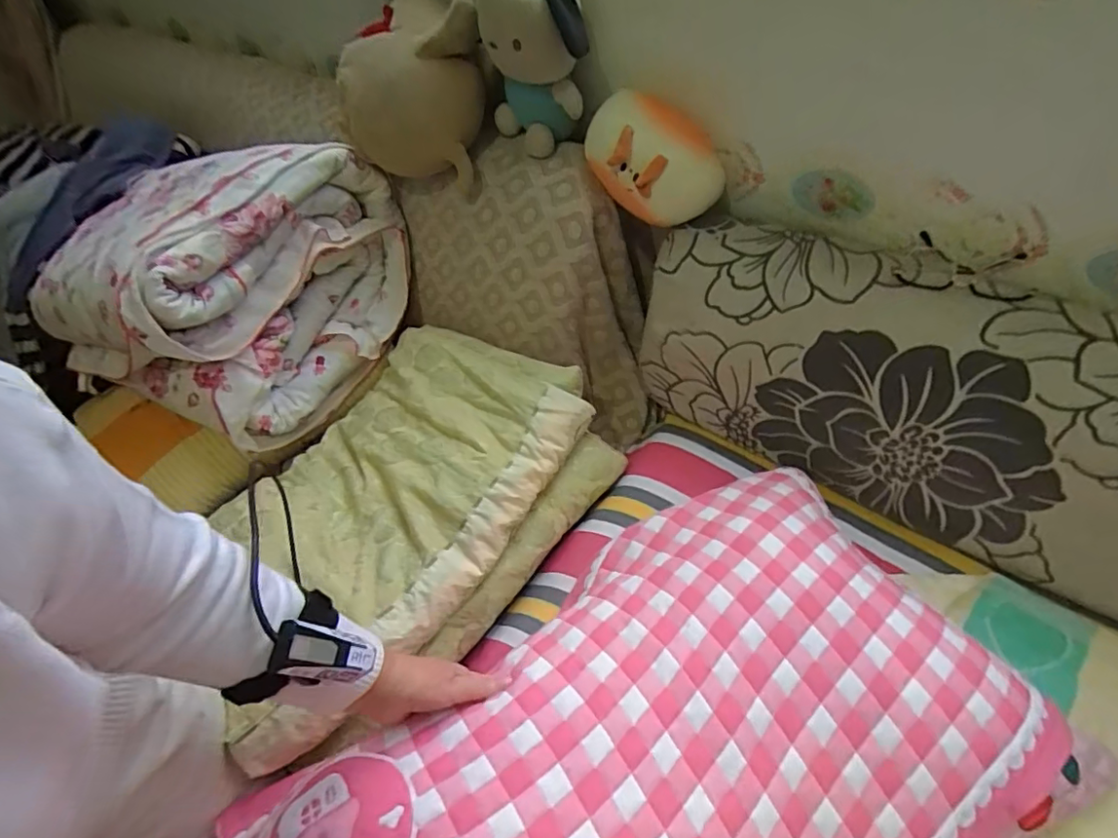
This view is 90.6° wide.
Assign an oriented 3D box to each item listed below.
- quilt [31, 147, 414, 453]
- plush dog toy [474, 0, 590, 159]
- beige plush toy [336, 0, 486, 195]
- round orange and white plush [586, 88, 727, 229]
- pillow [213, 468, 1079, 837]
[{"bbox_3d":[-0.504,-0.227,0.872,0.394,0.299,0.414,17,55,19],"label":"quilt"},{"bbox_3d":[-0.026,-0.495,0.749,0.172,0.231,0.120,17,55,19],"label":"plush dog toy"},{"bbox_3d":[-0.218,-0.480,0.817,0.207,0.196,0.207,-18,52,-9],"label":"beige plush toy"},{"bbox_3d":[0.126,-0.345,0.747,0.182,0.129,0.125,18,40,-13],"label":"round orange and white plush"},{"bbox_3d":[0.082,0.314,0.477,0.644,0.111,0.392,-31,55,-19],"label":"pillow"}]

